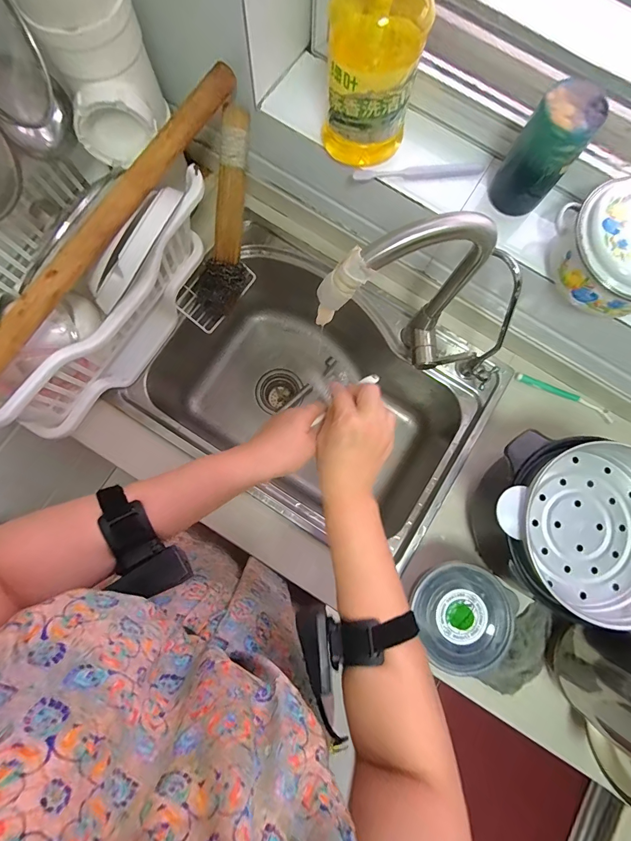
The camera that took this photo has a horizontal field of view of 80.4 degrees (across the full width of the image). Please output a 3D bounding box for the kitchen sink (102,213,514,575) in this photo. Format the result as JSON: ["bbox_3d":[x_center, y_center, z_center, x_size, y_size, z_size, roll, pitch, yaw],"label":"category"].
[{"bbox_3d":[-0.003,-0.039,0.756,0.568,0.230,0.433,34,81,5],"label":"kitchen sink"}]

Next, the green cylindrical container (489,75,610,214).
[{"bbox_3d":[0.278,-0.325,0.459,0.070,0.128,0.058,42,82,6],"label":"green cylindrical container"}]

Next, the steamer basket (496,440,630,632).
[{"bbox_3d":[0.382,0.147,0.503,0.209,0.068,0.224,0,80,-1],"label":"steamer basket"}]

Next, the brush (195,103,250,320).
[{"bbox_3d":[-0.145,-0.323,0.607,0.078,0.050,0.301,15,114,1],"label":"brush"}]

